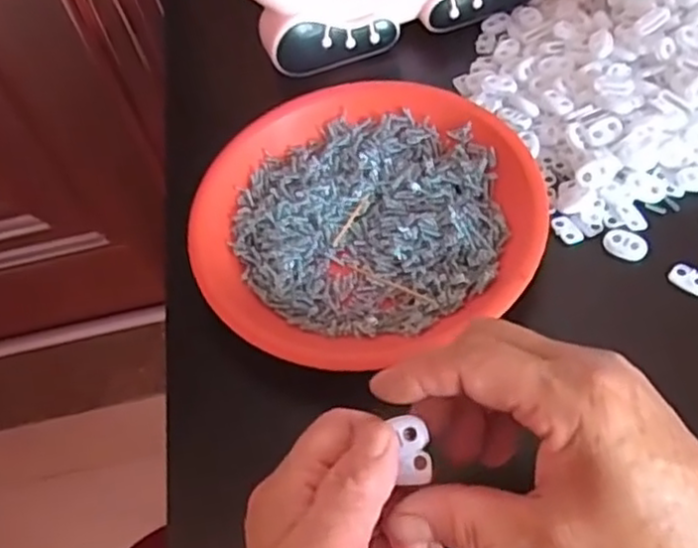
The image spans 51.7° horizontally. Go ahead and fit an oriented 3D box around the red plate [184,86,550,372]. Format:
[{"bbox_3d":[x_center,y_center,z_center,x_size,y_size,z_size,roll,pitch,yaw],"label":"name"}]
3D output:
[{"bbox_3d":[0.007,-0.036,0.411,0.186,0.027,0.182,-2,56,3],"label":"red plate"}]

